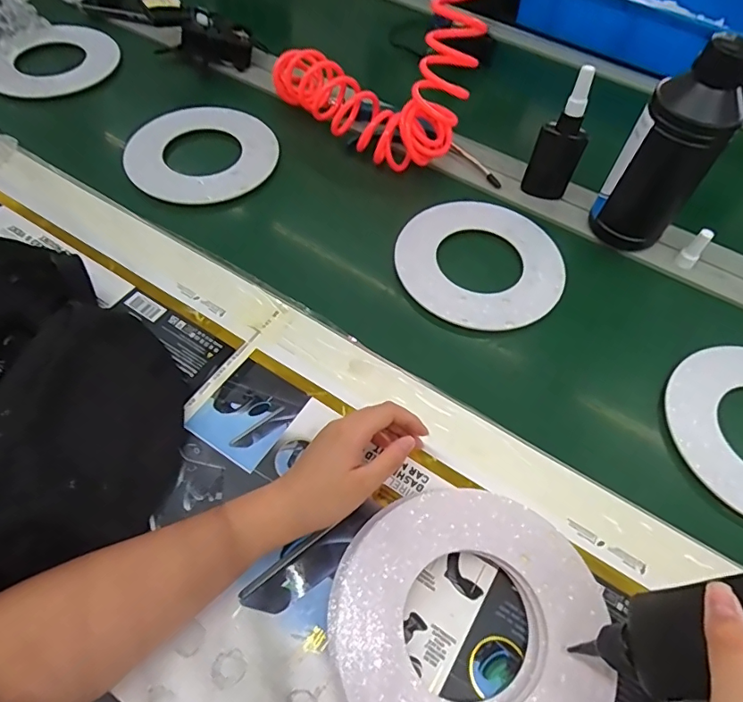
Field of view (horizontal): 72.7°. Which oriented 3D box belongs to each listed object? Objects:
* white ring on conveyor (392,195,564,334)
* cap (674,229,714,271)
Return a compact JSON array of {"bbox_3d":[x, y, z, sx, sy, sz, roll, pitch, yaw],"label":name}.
[{"bbox_3d":[0.128,-0.104,0.591,0.192,0.010,0.188,2,61,-4],"label":"white ring on conveyor"},{"bbox_3d":[0.376,-0.117,0.586,0.022,0.044,0.027,38,63,19],"label":"cap"}]

